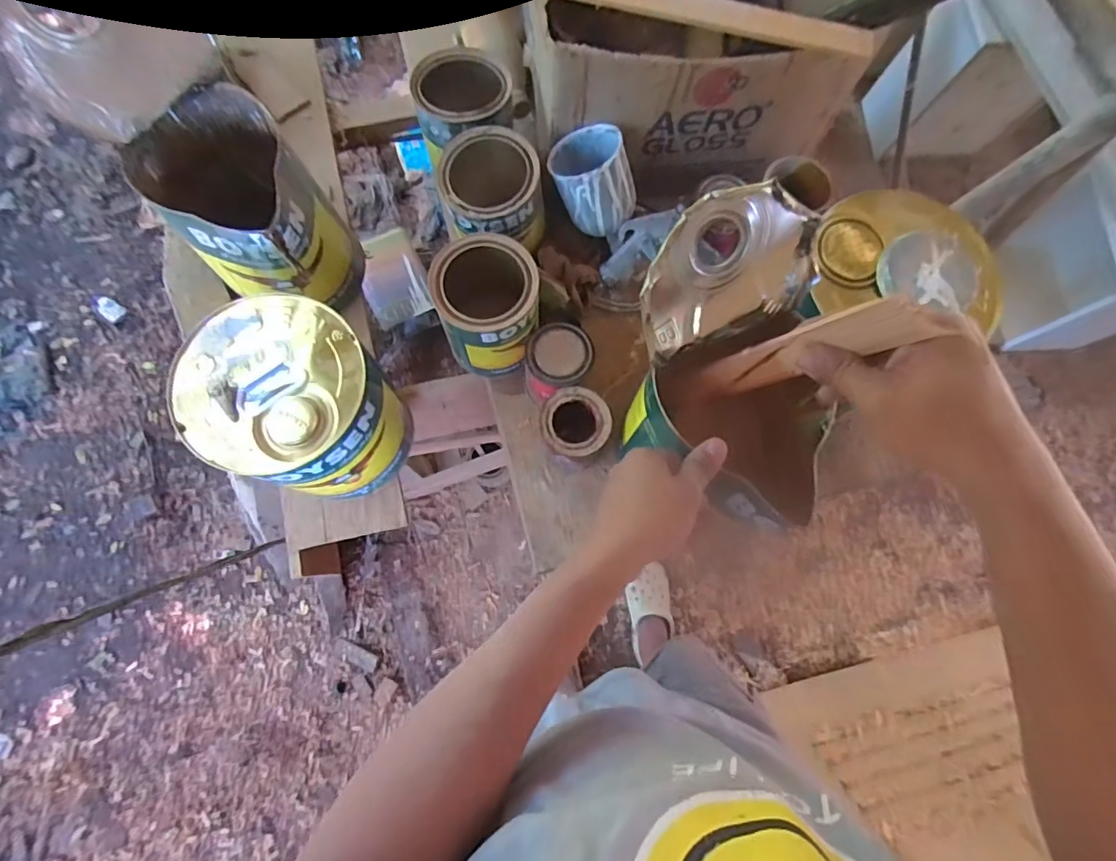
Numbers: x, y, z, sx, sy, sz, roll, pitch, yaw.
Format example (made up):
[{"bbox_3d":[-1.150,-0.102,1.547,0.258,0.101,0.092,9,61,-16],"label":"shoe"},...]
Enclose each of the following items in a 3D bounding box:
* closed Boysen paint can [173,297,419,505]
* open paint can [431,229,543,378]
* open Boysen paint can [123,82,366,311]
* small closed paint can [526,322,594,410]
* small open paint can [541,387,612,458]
[{"bbox_3d":[-0.255,-0.025,0.549,0.157,0.186,0.153,1,77,-4],"label":"closed Boysen paint can"},{"bbox_3d":[-0.072,-0.131,0.571,0.102,0.125,0.107,1,77,-4],"label":"open paint can"},{"bbox_3d":[-0.332,-0.237,0.597,0.148,0.193,0.182,-37,82,-11],"label":"open Boysen paint can"},{"bbox_3d":[-0.001,-0.073,0.599,0.074,0.083,0.071,1,77,-4],"label":"small closed paint can"},{"bbox_3d":[0.016,-0.002,0.582,0.071,0.074,0.074,-9,78,-6],"label":"small open paint can"}]

